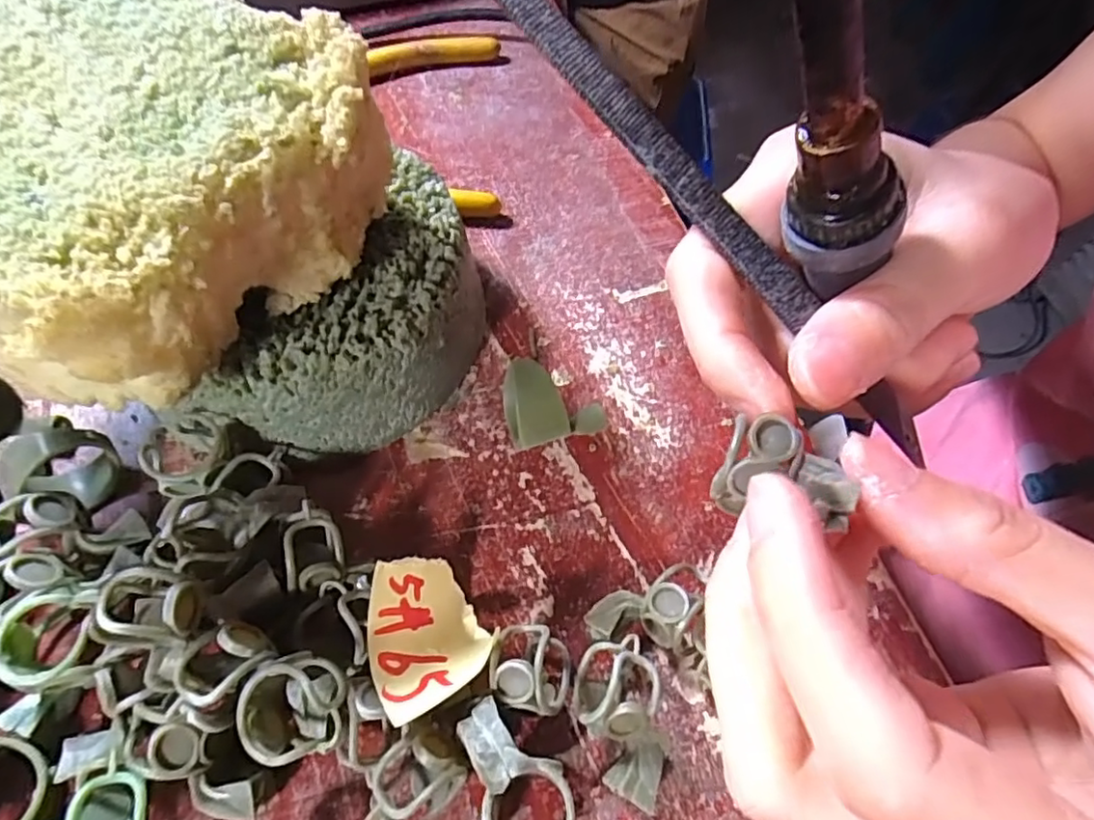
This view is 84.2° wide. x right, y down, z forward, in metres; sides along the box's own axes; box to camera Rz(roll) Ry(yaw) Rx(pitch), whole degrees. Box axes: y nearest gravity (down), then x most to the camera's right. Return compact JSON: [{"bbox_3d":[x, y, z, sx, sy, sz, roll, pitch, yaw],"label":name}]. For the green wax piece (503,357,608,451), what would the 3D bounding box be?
[{"bbox_3d":[0.002,-0.001,0.185,0.031,0.021,0.025,-11,61,-11],"label":"green wax piece"}]

